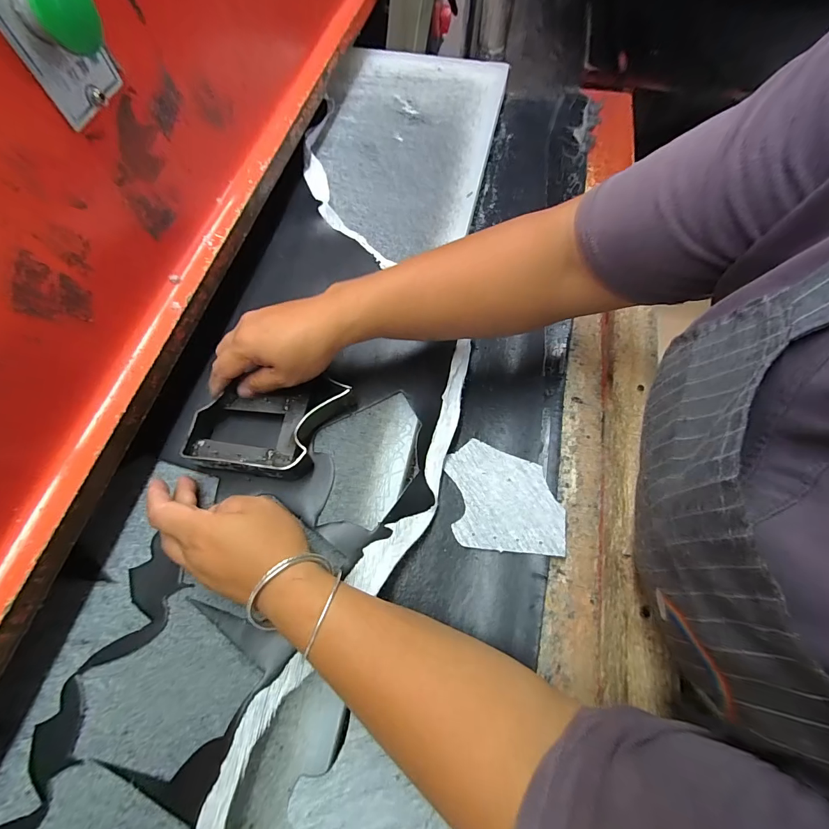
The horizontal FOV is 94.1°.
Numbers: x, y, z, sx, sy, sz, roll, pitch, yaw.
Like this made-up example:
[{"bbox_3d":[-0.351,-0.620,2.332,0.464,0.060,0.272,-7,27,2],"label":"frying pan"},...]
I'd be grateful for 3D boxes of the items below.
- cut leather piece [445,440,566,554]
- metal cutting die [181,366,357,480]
[{"bbox_3d":[0.085,0.077,0.375,0.108,0.006,0.103,0,63,15],"label":"cut leather piece"},{"bbox_3d":[-0.132,0.010,0.361,0.142,0.038,0.098,-6,67,-6],"label":"metal cutting die"}]

